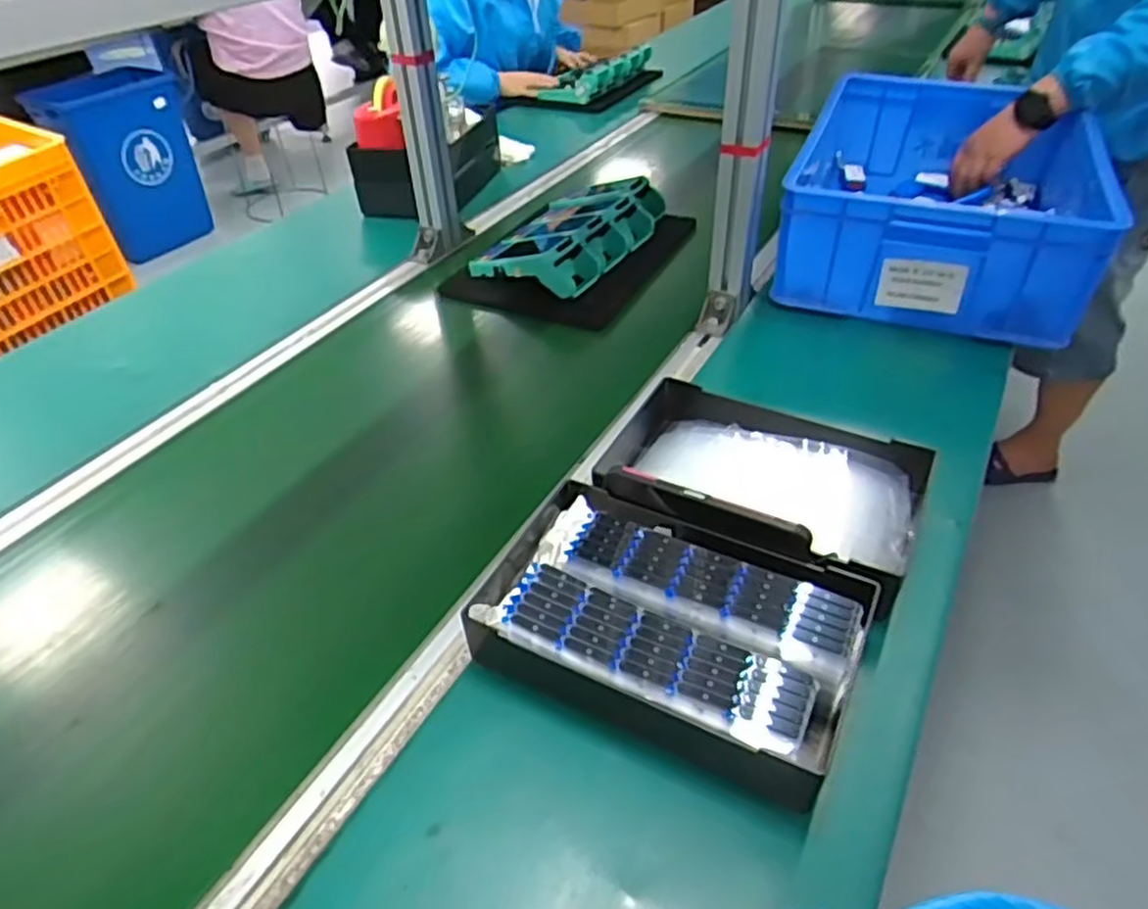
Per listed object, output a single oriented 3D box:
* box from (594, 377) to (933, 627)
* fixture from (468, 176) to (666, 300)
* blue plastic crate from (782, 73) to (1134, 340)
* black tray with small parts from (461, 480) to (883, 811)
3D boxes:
[{"bbox_3d":[0.159,0.019,0.647,0.265,0.075,0.184,19,45,22],"label":"box"},{"bbox_3d":[0.004,-0.315,1.056,0.166,0.064,0.297,24,47,27],"label":"fixture"},{"bbox_3d":[0.484,-0.343,1.003,0.339,0.159,0.470,14,43,18],"label":"blue plastic crate"},{"bbox_3d":[0.066,0.120,0.543,0.267,0.067,0.176,17,45,21],"label":"black tray with small parts"}]

